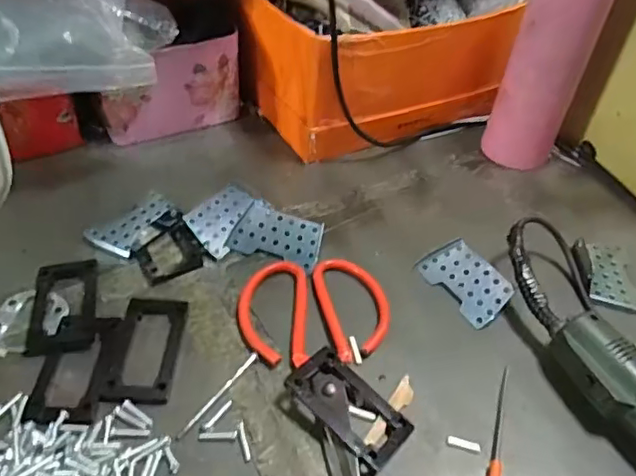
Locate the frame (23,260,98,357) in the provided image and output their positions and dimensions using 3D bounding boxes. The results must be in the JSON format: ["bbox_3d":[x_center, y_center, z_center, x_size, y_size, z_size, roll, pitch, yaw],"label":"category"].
[{"bbox_3d":[-0.177,0.046,0.401,0.043,0.004,0.079,-5,45,-12],"label":"frame"}]

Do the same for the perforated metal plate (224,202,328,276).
[{"bbox_3d":[-0.030,-0.002,0.460,0.070,0.006,0.048,19,65,11],"label":"perforated metal plate"}]

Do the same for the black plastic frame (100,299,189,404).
[{"bbox_3d":[-0.112,0.072,0.376,0.040,0.006,0.077,4,44,-2],"label":"black plastic frame"}]

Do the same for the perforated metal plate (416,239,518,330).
[{"bbox_3d":[0.115,0.032,0.441,0.045,0.004,0.071,-34,55,-11],"label":"perforated metal plate"}]

